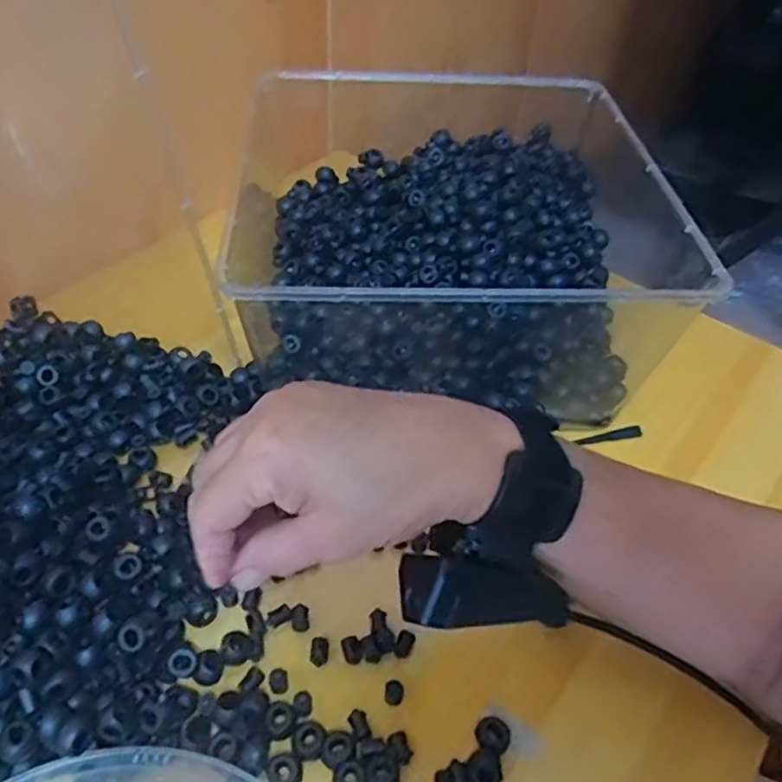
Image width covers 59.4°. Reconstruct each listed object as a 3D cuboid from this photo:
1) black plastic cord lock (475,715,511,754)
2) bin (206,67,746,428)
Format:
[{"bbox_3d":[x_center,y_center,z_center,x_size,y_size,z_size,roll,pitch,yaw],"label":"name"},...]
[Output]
[{"bbox_3d":[0.052,0.176,0.351,0.017,0.009,0.018,2,46,-2],"label":"black plastic cord lock"},{"bbox_3d":[0.046,-0.118,0.536,0.341,0.131,0.301,-2,46,-6],"label":"bin"}]

